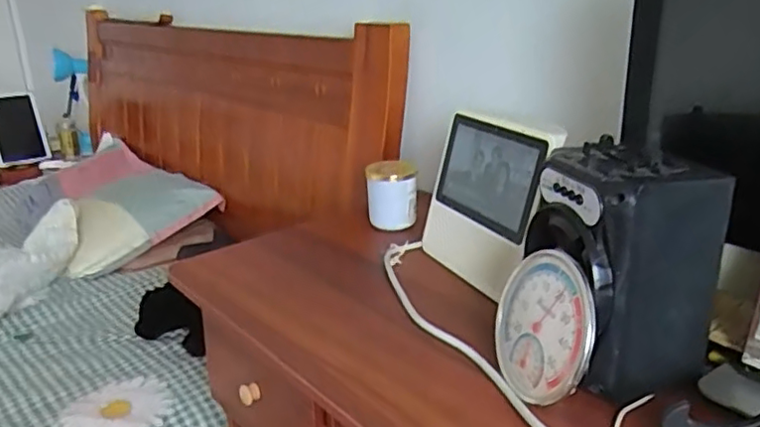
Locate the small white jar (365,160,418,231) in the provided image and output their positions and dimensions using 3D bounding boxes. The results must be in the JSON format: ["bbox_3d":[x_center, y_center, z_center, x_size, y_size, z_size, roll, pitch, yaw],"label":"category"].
[{"bbox_3d":[0.016,-0.026,0.897,0.071,0.085,0.056,0,20,5],"label":"small white jar"}]

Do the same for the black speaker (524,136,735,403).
[{"bbox_3d":[0.199,0.049,0.539,0.106,0.193,0.124,-8,21,-18],"label":"black speaker"}]

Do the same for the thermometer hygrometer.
[{"bbox_3d":[0.133,0.092,0.518,0.011,0.116,0.118,11,32,-23],"label":"thermometer hygrometer"}]

